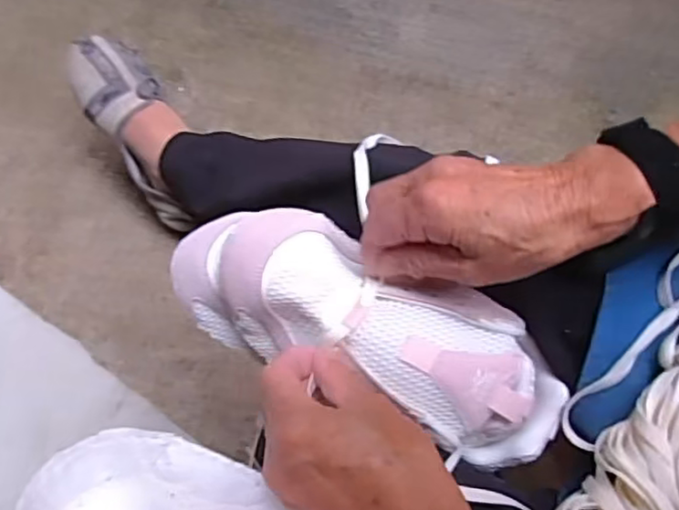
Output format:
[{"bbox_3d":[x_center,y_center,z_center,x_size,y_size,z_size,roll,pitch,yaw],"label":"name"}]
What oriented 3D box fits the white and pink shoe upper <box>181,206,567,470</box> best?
[{"bbox_3d":[0.018,0.041,0.389,0.249,0.061,0.087,25,75,4],"label":"white and pink shoe upper"}]

